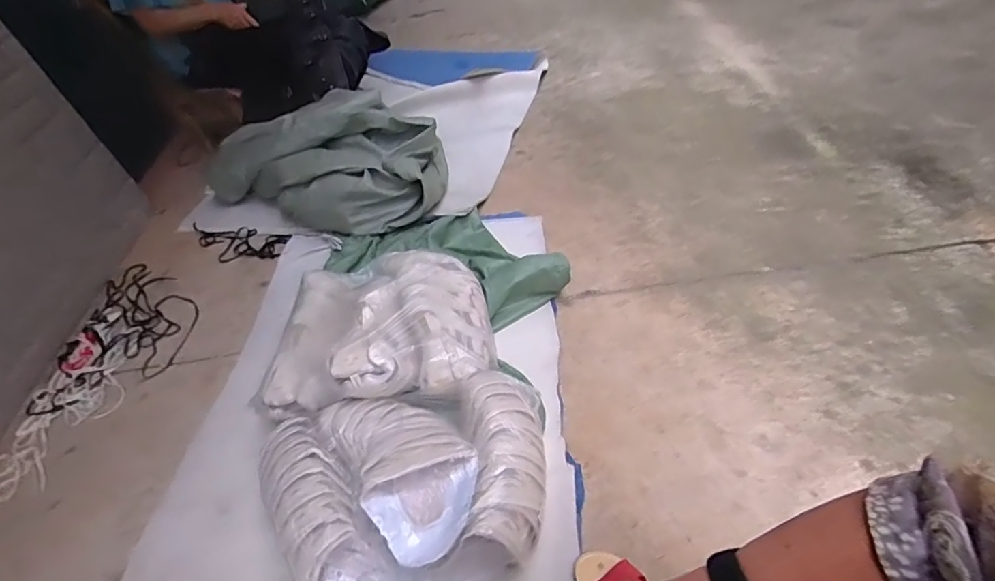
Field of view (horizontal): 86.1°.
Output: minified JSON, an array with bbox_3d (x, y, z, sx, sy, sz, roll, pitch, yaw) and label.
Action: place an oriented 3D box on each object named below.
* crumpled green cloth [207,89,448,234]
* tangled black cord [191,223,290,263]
[{"bbox_3d":[-0.518,-0.430,1.685,0.836,0.225,0.494,20,56,31],"label":"crumpled green cloth"},{"bbox_3d":[-0.810,-0.147,1.629,0.400,0.029,0.147,6,50,22],"label":"tangled black cord"}]

